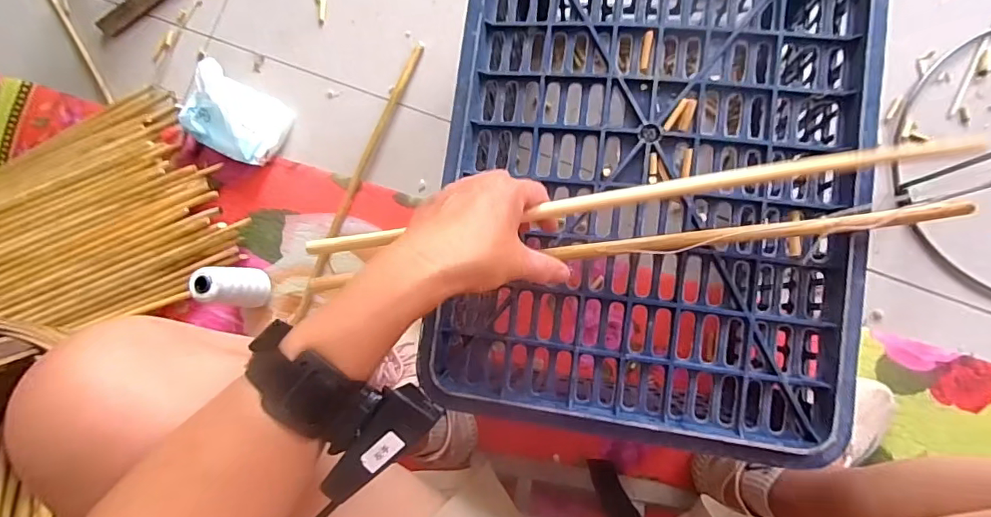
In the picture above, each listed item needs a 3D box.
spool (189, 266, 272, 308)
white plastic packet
[{"bbox_3d":[-0.356,0.038,0.697,0.046,0.119,0.049,-1,85,9],"label":"spool"},{"bbox_3d":[-0.380,-0.207,0.748,0.136,0.064,0.113,28,90,10],"label":"white plastic packet"}]

